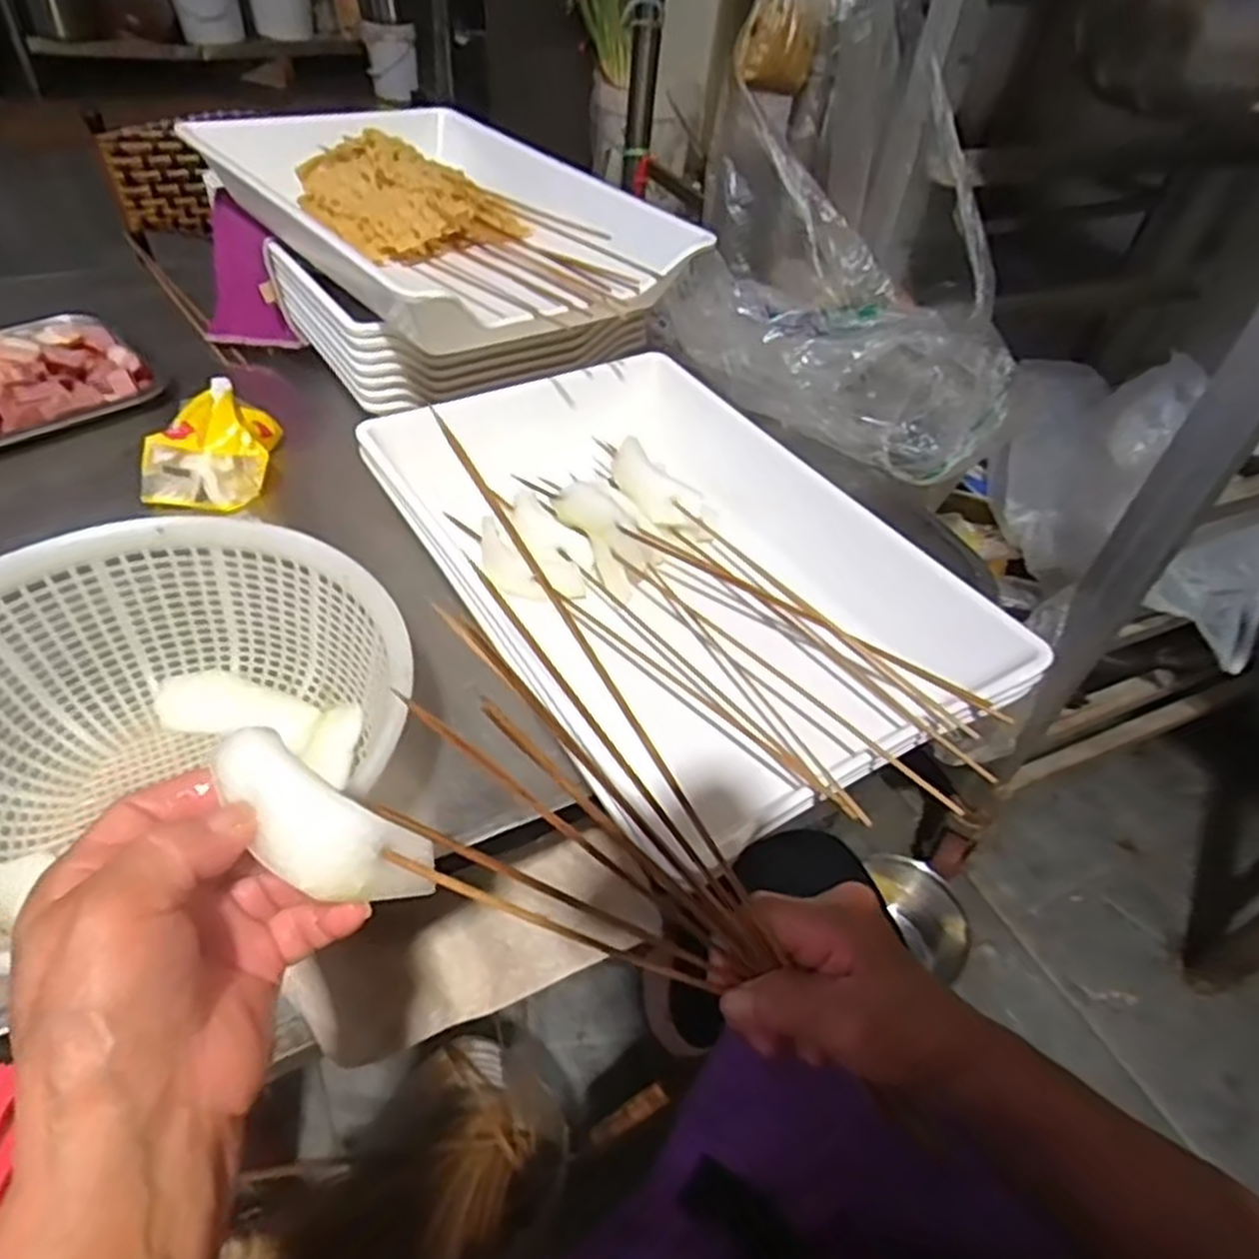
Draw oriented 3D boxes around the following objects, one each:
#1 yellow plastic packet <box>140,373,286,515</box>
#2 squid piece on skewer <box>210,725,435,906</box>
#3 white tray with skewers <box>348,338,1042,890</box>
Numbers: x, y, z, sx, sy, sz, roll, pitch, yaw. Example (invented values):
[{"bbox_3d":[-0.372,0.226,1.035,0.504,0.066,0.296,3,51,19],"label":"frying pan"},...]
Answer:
[{"bbox_3d":[-0.316,-0.141,0.610,0.085,0.050,0.097,-2,47,-10],"label":"yellow plastic packet"},{"bbox_3d":[-0.103,0.066,0.268,0.082,0.016,0.032,40,48,-8],"label":"squid piece on skewer"},{"bbox_3d":[0.021,-0.037,0.544,0.268,0.090,0.409,-25,54,-28],"label":"white tray with skewers"}]

